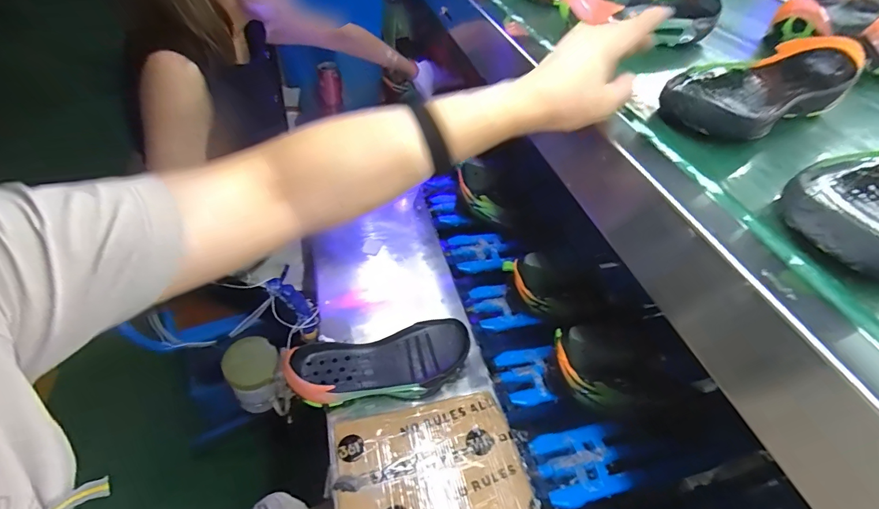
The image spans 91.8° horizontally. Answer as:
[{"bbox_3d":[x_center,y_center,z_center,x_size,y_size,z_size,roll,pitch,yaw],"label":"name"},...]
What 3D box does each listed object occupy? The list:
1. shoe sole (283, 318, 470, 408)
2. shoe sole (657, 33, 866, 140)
[{"bbox_3d":[-0.078,0.151,0.601,0.249,0.051,0.102,-13,47,-14],"label":"shoe sole"},{"bbox_3d":[0.329,-0.174,0.435,0.238,0.053,0.091,-24,51,-23],"label":"shoe sole"}]

